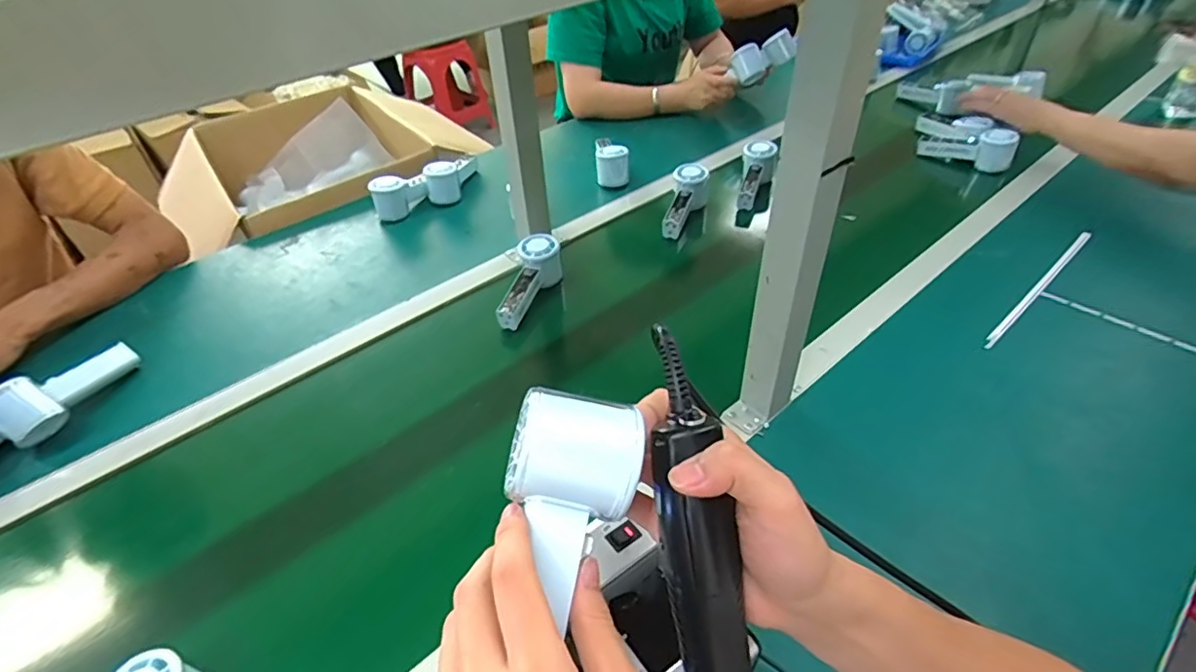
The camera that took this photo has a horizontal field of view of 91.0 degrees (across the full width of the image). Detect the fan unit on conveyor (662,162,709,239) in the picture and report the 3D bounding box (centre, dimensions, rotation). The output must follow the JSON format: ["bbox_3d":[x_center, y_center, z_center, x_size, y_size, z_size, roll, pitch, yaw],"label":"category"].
[{"bbox_3d":[0.137,-0.219,0.963,0.054,0.052,0.153,17,63,20],"label":"fan unit on conveyor"}]

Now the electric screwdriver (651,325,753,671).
[{"bbox_3d":[0.052,0.126,0.300,0.035,0.256,0.035,-8,-1,-7],"label":"electric screwdriver"}]

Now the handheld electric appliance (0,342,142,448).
[{"bbox_3d":[-0.619,0.057,0.688,0.048,0.062,0.151,12,45,16],"label":"handheld electric appliance"}]

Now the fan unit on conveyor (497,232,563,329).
[{"bbox_3d":[-0.095,-0.076,0.821,0.063,0.050,0.159,14,59,17],"label":"fan unit on conveyor"}]

